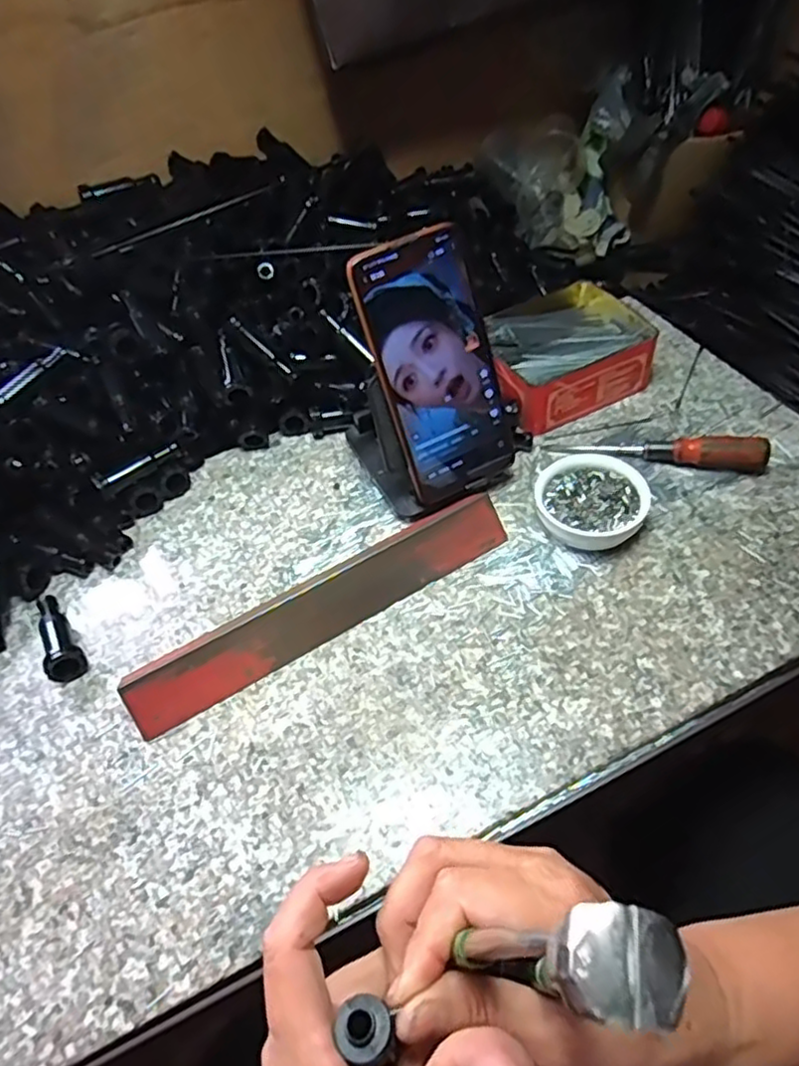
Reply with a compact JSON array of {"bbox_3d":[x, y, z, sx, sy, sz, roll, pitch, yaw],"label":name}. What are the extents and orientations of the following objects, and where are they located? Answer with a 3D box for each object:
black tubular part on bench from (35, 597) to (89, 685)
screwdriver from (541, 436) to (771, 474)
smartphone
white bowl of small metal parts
[{"bbox_3d":[-0.221,0.066,0.434,0.021,0.019,0.065,-33,54,-18],"label":"black tubular part on bench"},{"bbox_3d":[0.184,-0.061,0.488,0.148,0.022,0.019,6,52,13],"label":"screwdriver"},{"bbox_3d":[0.025,-0.104,0.439,0.077,0.164,0.005,-26,27,-12],"label":"smartphone"},{"bbox_3d":[0.127,-0.018,0.457,0.071,0.026,0.072,-4,50,5],"label":"white bowl of small metal parts"}]

